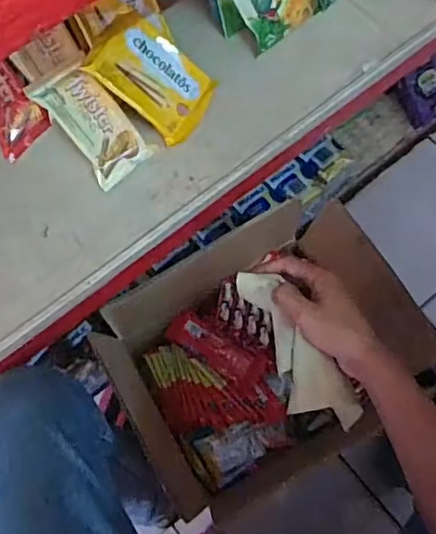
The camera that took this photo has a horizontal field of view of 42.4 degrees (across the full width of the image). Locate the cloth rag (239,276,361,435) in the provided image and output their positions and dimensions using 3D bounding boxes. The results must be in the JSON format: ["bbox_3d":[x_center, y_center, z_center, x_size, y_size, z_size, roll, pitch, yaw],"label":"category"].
[{"bbox_3d":[0.076,0.084,0.574,0.060,0.032,0.182,-29,72,-9],"label":"cloth rag"}]

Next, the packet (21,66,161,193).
[{"bbox_3d":[-0.140,-0.163,0.626,0.071,0.017,0.136,-41,97,-11],"label":"packet"}]

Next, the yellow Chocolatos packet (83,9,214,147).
[{"bbox_3d":[-0.070,-0.214,0.627,0.132,0.014,0.091,40,77,-21],"label":"yellow Chocolatos packet"}]

